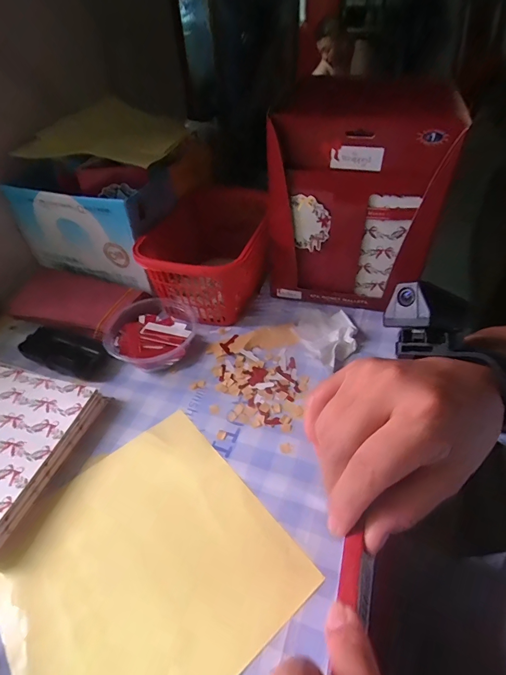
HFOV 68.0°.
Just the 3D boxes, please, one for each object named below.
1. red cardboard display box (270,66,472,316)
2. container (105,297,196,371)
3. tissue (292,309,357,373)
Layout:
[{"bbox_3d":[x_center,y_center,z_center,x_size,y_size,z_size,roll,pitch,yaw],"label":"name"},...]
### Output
[{"bbox_3d":[0.121,-0.149,0.471,0.200,0.256,0.055,9,45,14],"label":"red cardboard display box"},{"bbox_3d":[-0.129,-0.004,0.489,0.104,0.043,0.117,21,49,24],"label":"container"},{"bbox_3d":[0.098,-0.005,0.490,0.076,0.018,0.105,-16,45,-13],"label":"tissue"}]

